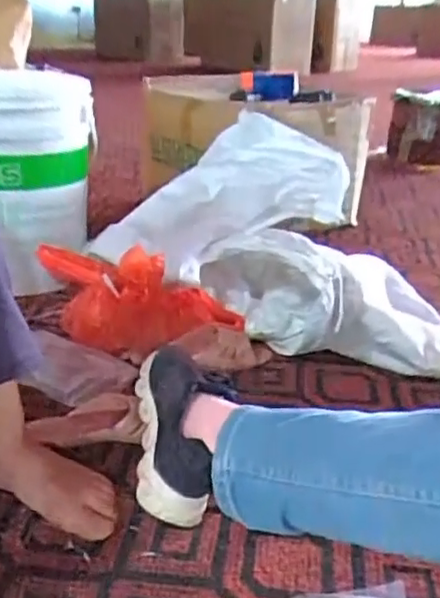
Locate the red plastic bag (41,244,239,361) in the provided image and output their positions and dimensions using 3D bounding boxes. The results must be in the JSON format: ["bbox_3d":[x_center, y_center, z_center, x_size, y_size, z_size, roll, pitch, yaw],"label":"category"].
[{"bbox_3d":[-0.128,-0.015,1.053,0.246,0.137,0.228,-19,33,-39],"label":"red plastic bag"}]

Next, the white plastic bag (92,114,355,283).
[{"bbox_3d":[0.010,-0.201,1.272,0.529,0.215,0.178,-23,31,-10],"label":"white plastic bag"}]

